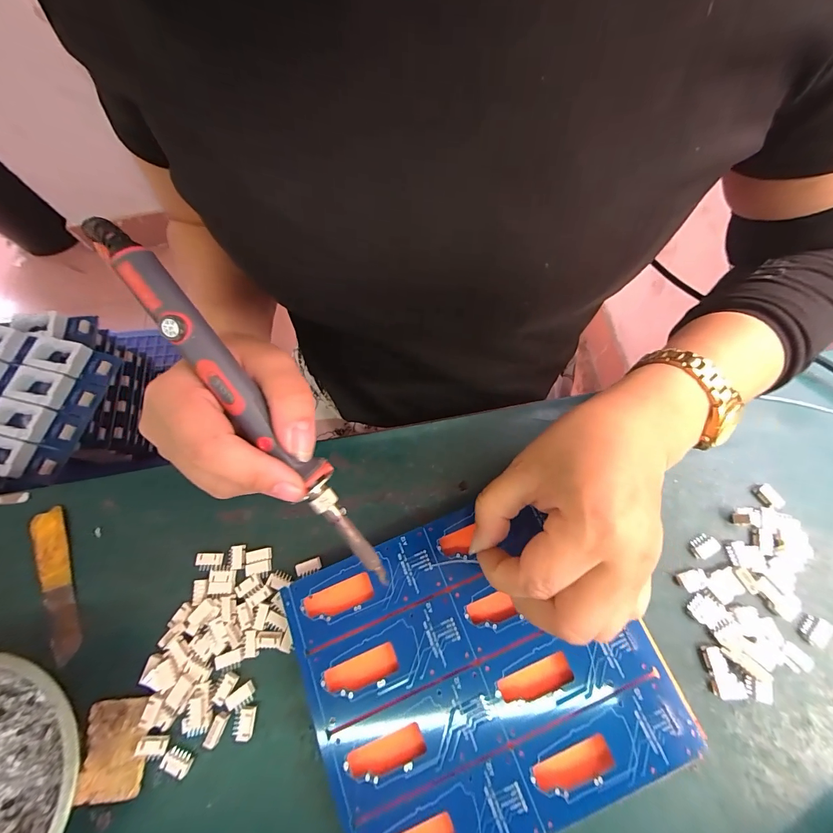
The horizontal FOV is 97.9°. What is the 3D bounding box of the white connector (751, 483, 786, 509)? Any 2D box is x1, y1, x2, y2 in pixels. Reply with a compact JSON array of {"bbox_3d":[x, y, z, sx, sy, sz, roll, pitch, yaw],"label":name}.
[{"bbox_3d":[0.242,0.055,0.250,0.011,0.007,0.017,-22,71,-7],"label":"white connector"}]

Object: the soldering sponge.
[{"bbox_3d":[-0.176,0.193,0.211,0.034,0.005,0.048,-6,70,-1],"label":"soldering sponge"}]

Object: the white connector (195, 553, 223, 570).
[{"bbox_3d":[-0.140,0.098,0.244,0.017,0.004,0.011,-2,70,1],"label":"white connector"}]

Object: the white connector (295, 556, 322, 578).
[{"bbox_3d":[-0.072,0.101,0.243,0.016,0.008,0.009,-18,70,-5],"label":"white connector"}]

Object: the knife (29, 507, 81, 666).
[{"bbox_3d":[-0.243,0.111,0.243,0.021,0.005,0.098,-24,71,-7],"label":"knife"}]

